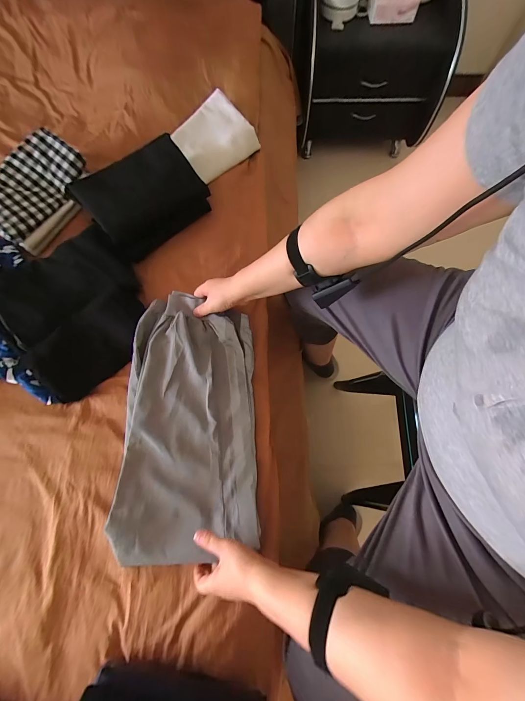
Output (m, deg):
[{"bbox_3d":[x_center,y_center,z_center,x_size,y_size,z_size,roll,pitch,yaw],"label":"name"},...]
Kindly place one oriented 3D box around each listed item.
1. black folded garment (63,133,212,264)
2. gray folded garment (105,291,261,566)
[{"bbox_3d":[-0.254,-0.335,0.632,0.246,0.098,0.154,-40,76,-12],"label":"black folded garment"},{"bbox_3d":[-0.132,0.117,0.537,0.230,0.053,0.445,-3,73,1],"label":"gray folded garment"}]

